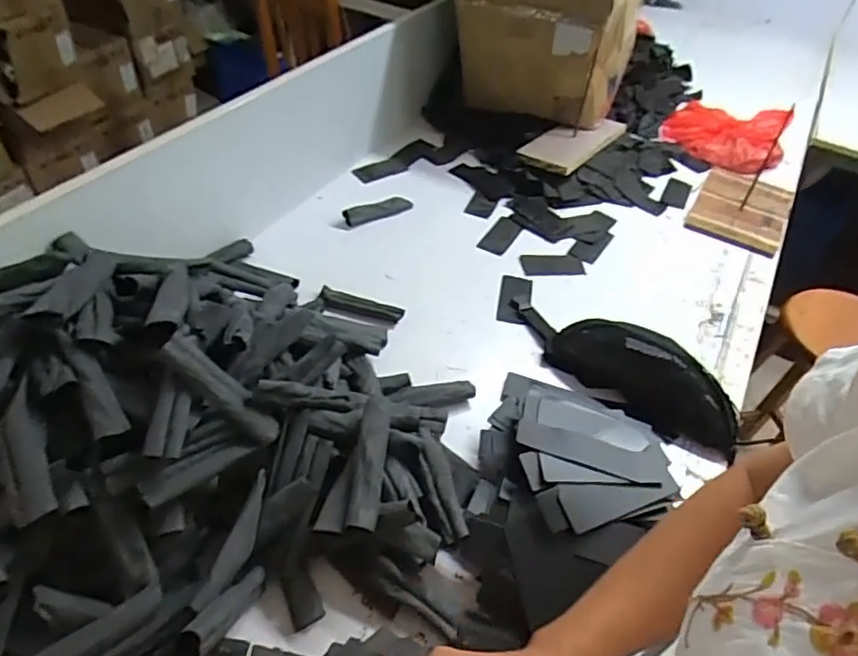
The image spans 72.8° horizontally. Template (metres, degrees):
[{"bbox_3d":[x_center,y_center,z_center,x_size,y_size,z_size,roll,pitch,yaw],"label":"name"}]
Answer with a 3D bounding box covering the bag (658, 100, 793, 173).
[{"bbox_3d":[0.741,-0.488,1.475,0.285,0.106,0.271,25,48,17],"label":"bag"}]

